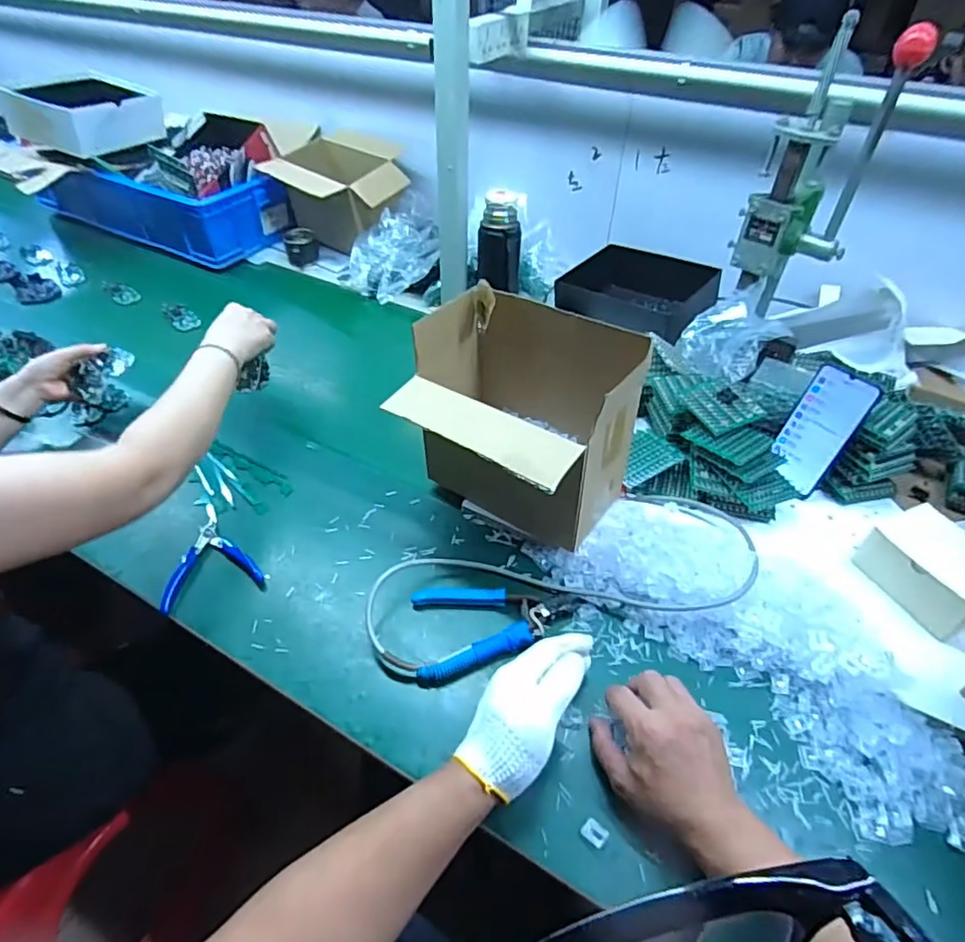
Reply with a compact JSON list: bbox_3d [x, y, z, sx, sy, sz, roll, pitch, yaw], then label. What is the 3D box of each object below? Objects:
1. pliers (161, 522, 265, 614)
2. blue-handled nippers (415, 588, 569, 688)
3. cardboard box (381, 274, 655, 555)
[{"bbox_3d":[-0.322,0.101,0.688,0.107,0.008,0.127,-16,48,-16],"label":"pliers"},{"bbox_3d":[0.009,0.163,0.627,0.162,0.017,0.110,-5,46,-6],"label":"blue-handled nippers"},{"bbox_3d":[0.040,-0.045,0.686,0.238,0.226,0.207,29,52,25],"label":"cardboard box"}]

